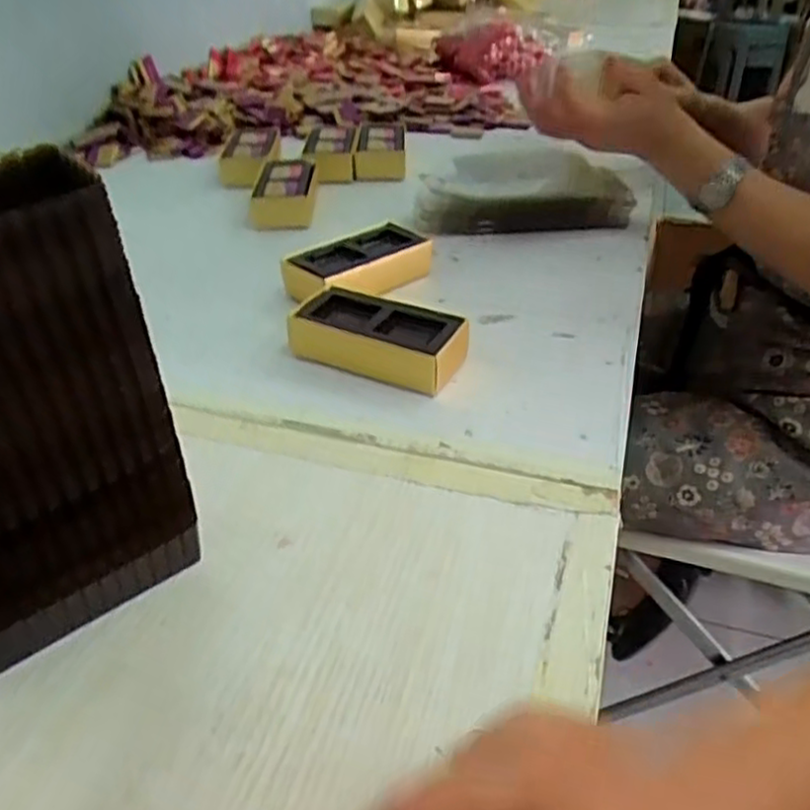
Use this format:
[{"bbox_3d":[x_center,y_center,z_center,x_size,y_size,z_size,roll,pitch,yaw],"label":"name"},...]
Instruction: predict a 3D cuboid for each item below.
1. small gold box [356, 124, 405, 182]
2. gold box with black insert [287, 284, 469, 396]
[{"bbox_3d":[-0.029,-0.297,0.854,0.056,0.033,0.103,0,37,-1],"label":"small gold box"},{"bbox_3d":[-0.016,-0.047,0.509,0.126,0.034,0.056,18,40,23],"label":"gold box with black insert"}]

